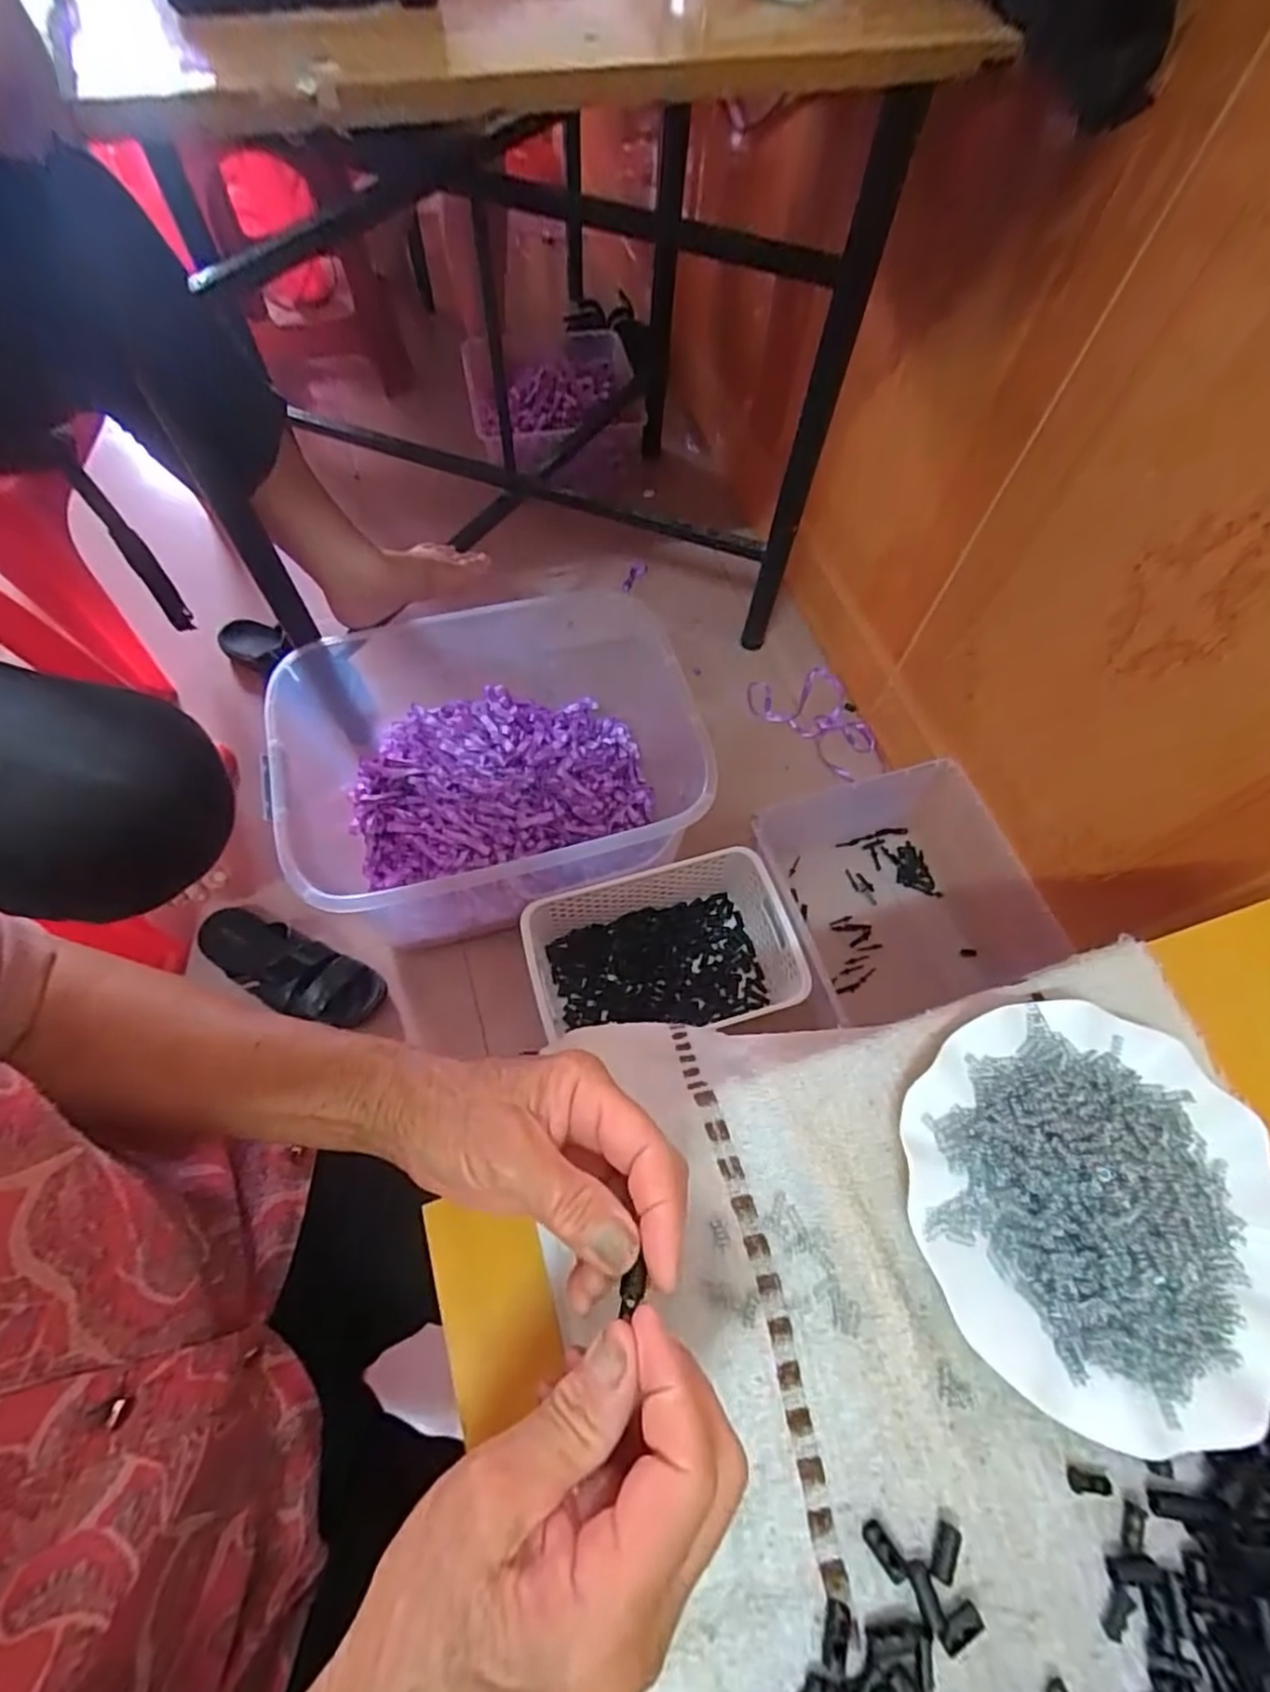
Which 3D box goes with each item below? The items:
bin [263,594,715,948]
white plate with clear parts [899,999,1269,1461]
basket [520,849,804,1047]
[{"bbox_3d":[-0.159,-0.095,0.862,0.525,0.232,0.377,-13,66,-8],"label":"bin"},{"bbox_3d":[0.225,0.168,0.316,0.179,0.047,0.179,1,64,-2],"label":"white plate with clear parts"},{"bbox_3d":[0.041,0.134,0.850,0.303,0.112,0.185,-13,66,-8],"label":"basket"}]

